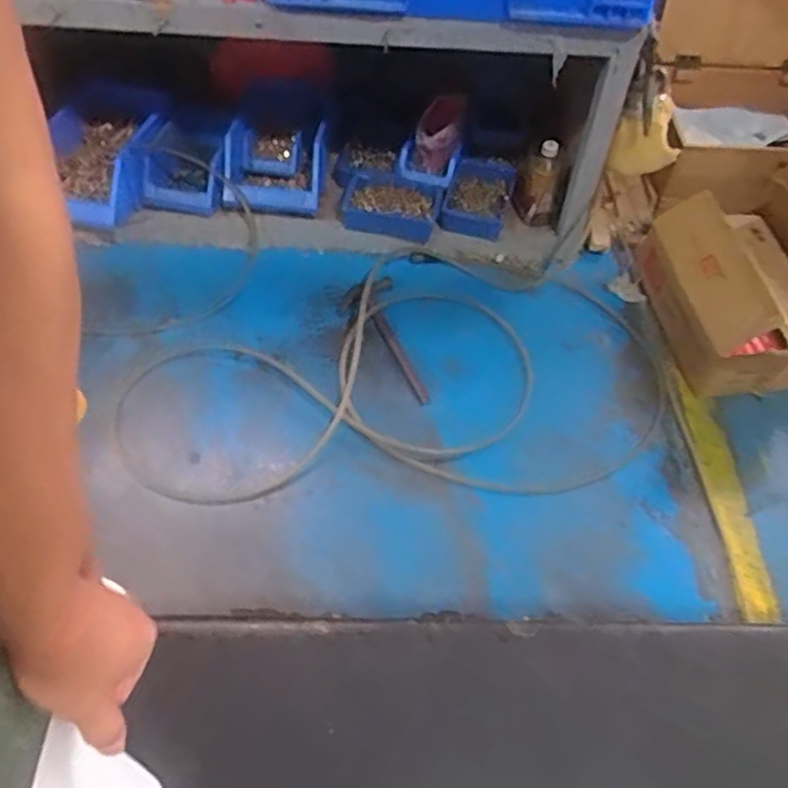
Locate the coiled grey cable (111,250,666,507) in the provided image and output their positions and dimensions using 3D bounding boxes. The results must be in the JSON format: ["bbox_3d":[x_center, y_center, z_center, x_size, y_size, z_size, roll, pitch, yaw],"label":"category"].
[{"bbox_3d":[0.054,-0.061,1.294,0.893,0.054,0.572,0,53,-4],"label":"coiled grey cable"}]

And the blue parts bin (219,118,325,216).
[{"bbox_3d":[-0.250,-0.491,1.484,0.202,0.130,0.230,6,54,2],"label":"blue parts bin"}]

